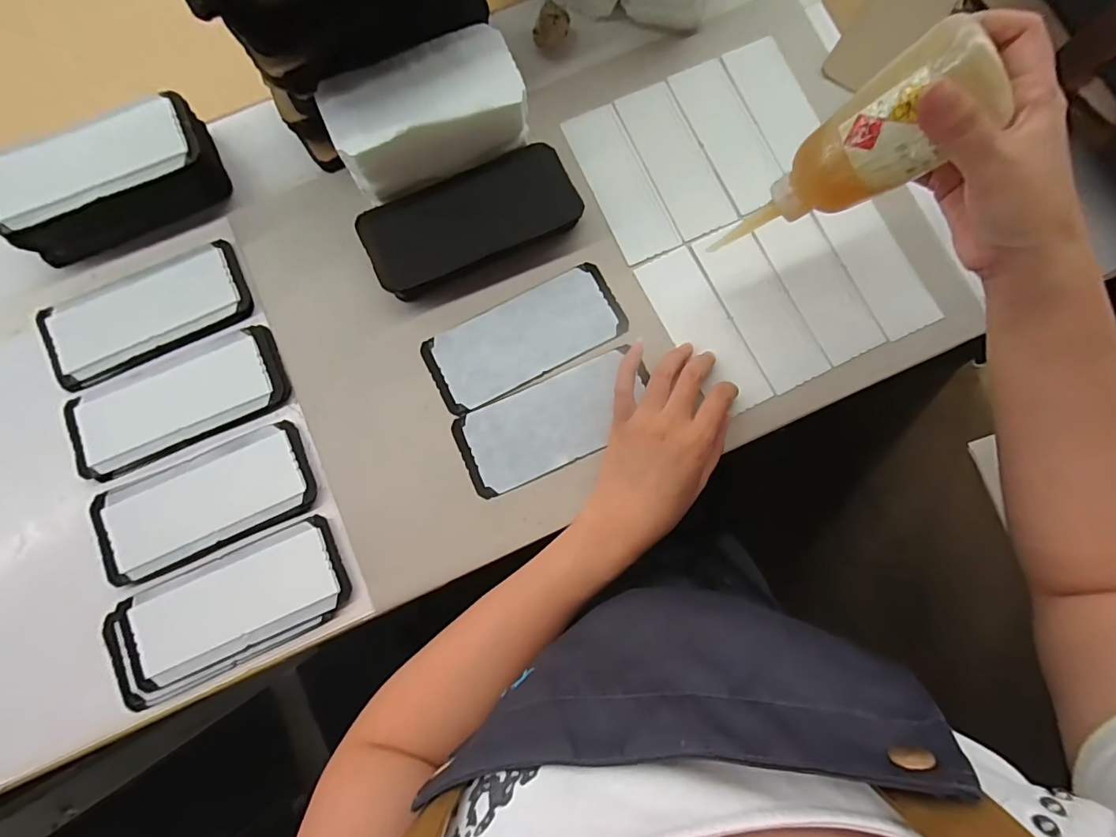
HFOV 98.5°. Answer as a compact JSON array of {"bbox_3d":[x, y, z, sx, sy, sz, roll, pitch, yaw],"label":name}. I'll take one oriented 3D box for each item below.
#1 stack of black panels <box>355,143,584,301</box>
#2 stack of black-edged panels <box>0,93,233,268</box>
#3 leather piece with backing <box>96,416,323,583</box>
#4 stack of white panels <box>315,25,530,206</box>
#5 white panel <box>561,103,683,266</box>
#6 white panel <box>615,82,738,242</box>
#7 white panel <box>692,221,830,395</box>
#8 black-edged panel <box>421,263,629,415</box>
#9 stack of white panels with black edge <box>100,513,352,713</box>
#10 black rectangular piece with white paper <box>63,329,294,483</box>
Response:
[{"bbox_3d":[-0.073,-0.170,0.404,0.175,0.021,0.077,-25,83,-5],"label":"stack of black panels"},{"bbox_3d":[-0.363,-0.196,0.392,0.163,0.054,0.072,-22,83,-4],"label":"stack of black-edged panels"},{"bbox_3d":[-0.273,0.064,0.373,0.160,0.007,0.073,-23,83,-5],"label":"leather piece with backing"},{"bbox_3d":[-0.102,-0.240,0.388,0.144,0.069,0.073,-25,83,-5],"label":"stack of white panels"},{"bbox_3d":[0.057,-0.207,0.422,0.053,0.004,0.144,-24,83,-5],"label":"white panel"},{"bbox_3d":[0.106,-0.232,0.430,0.052,0.008,0.146,-24,83,-5],"label":"white panel"},{"bbox_3d":[0.172,-0.096,0.406,0.052,0.006,0.145,-27,83,-5],"label":"white panel"},{"bbox_3d":[-0.028,-0.069,0.404,0.162,0.010,0.073,-27,83,-5],"label":"black-edged panel"},{"bbox_3d":[-0.245,0.142,0.360,0.169,0.013,0.077,-25,83,-5],"label":"stack of white panels with black edge"},{"bbox_3d":[-0.303,-0.013,0.386,0.162,0.011,0.068,-25,83,-5],"label":"black rectangular piece with white paper"}]

